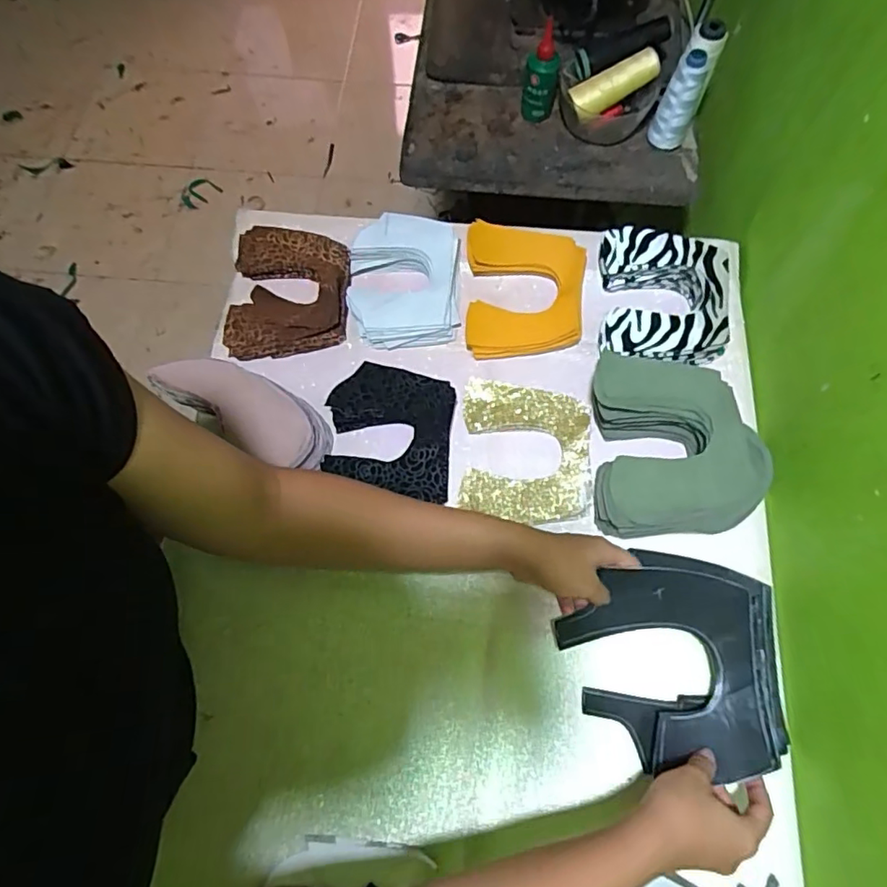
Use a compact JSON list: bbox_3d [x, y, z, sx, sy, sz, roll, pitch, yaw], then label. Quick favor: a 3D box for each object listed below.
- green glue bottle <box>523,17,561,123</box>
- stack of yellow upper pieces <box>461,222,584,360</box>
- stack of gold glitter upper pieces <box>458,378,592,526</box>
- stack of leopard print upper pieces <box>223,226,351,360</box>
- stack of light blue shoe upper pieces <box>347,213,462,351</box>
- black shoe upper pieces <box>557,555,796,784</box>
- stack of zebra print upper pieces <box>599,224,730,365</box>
[{"bbox_3d":[0.125,-0.465,0.711,0.041,0.112,0.034,10,71,5],"label":"green glue bottle"},{"bbox_3d":[0.091,-0.169,0.641,0.130,0.034,0.154,1,70,1],"label":"stack of yellow upper pieces"},{"bbox_3d":[0.085,0.008,0.587,0.128,0.018,0.147,4,70,2],"label":"stack of gold glitter upper pieces"},{"bbox_3d":[-0.176,-0.175,0.652,0.134,0.031,0.156,2,70,2],"label":"stack of leopard print upper pieces"},{"bbox_3d":[-0.045,-0.185,0.648,0.121,0.044,0.153,1,70,1],"label":"stack of light blue shoe upper pieces"},{"bbox_3d":[0.202,0.187,0.498,0.196,0.056,0.180,1,70,2],"label":"black shoe upper pieces"},{"bbox_3d":[0.241,-0.157,0.619,0.134,0.040,0.151,5,70,3],"label":"stack of zebra print upper pieces"}]

